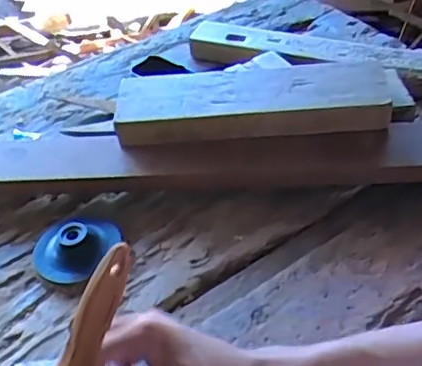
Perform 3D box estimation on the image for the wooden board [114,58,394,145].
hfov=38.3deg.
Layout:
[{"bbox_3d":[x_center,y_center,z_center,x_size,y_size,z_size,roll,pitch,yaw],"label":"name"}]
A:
[{"bbox_3d":[0.045,-0.094,0.662,0.285,0.045,0.092,0,43,3],"label":"wooden board"}]

